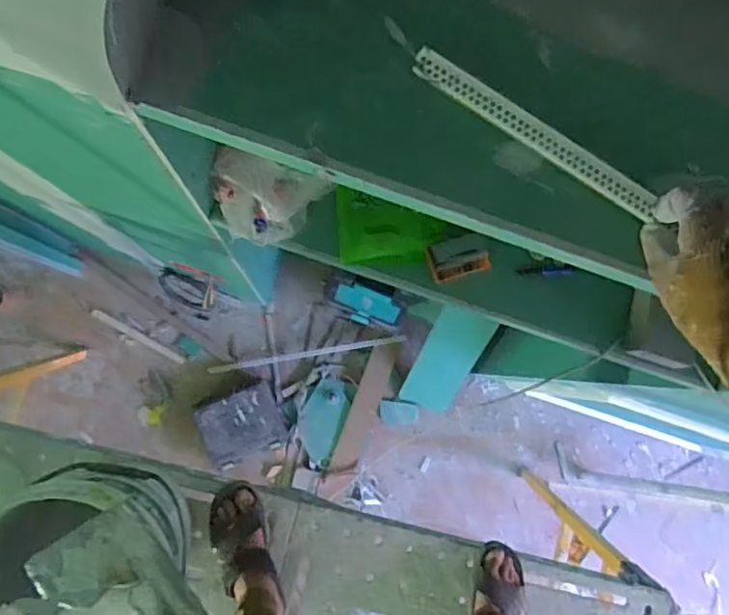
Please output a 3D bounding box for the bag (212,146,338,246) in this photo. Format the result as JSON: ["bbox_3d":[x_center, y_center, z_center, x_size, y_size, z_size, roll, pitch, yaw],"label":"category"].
[{"bbox_3d":[-0.154,-0.155,0.872,0.157,0.127,0.092,14,83,-5],"label":"bag"}]

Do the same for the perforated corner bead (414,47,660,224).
[{"bbox_3d":[0.152,-0.151,0.517,0.247,0.004,0.021,32,112,-2],"label":"perforated corner bead"}]

